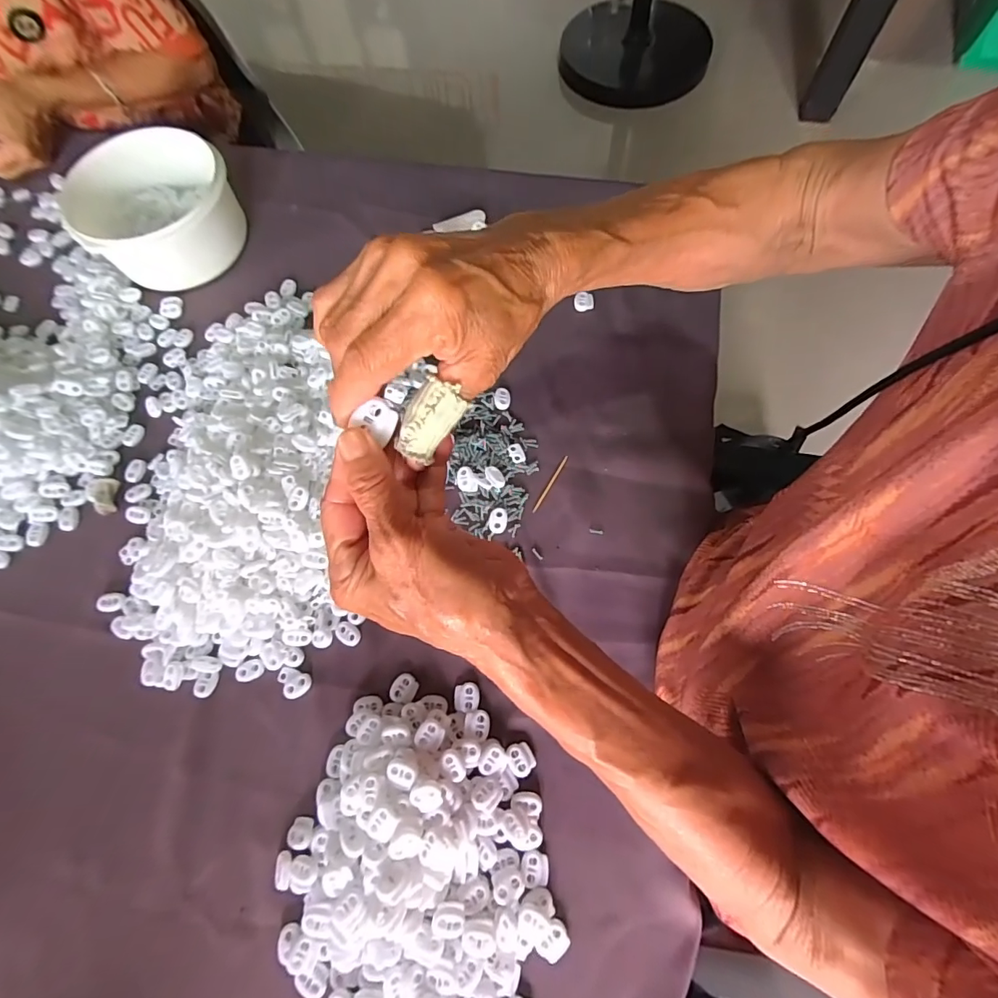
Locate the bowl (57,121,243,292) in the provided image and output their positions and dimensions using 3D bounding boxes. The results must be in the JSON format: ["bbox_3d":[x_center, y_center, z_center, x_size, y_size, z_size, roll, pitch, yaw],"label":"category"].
[{"bbox_3d":[-0.355,-0.301,0.515,0.149,0.084,0.149,-1,69,1],"label":"bowl"}]

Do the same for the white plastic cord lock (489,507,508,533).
[{"bbox_3d":[-0.001,0.019,0.428,0.017,0.005,0.024,4,69,3],"label":"white plastic cord lock"}]

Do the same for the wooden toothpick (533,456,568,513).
[{"bbox_3d":[0.047,-0.014,0.441,0.004,0.004,0.061,30,73,12],"label":"wooden toothpick"}]

